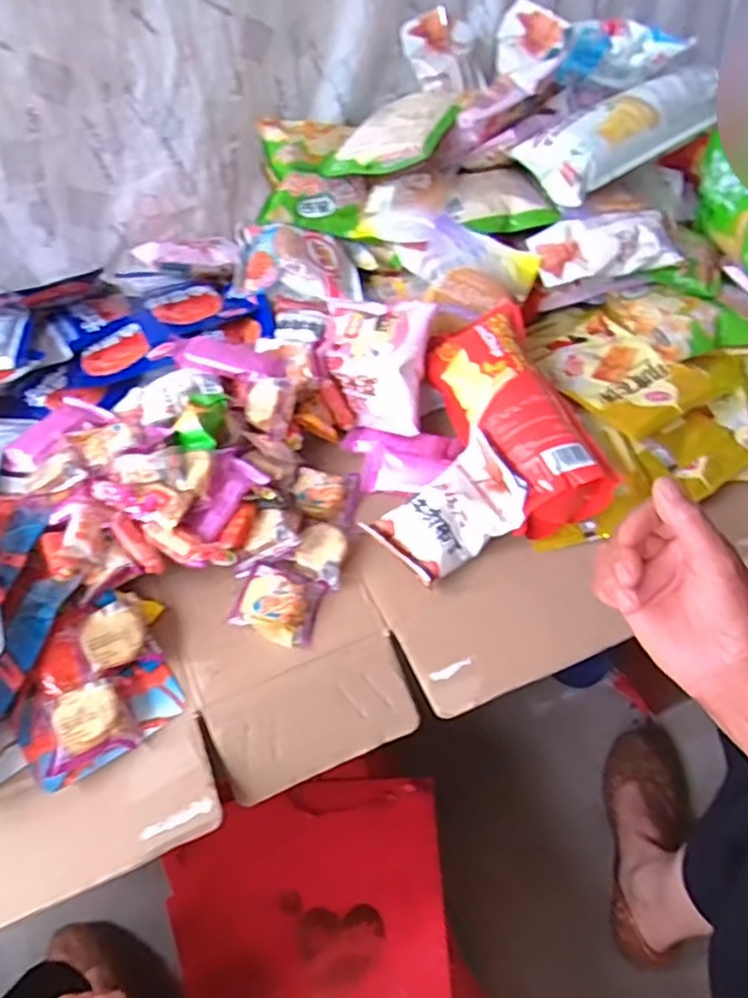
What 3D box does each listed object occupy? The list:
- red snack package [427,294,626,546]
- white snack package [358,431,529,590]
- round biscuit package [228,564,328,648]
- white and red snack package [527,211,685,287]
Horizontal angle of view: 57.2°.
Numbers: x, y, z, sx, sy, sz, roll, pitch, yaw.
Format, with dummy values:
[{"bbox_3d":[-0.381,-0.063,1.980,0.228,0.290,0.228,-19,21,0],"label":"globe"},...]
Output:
[{"bbox_3d":[0.110,-0.074,0.555,0.085,0.062,0.203,-14,49,-9],"label":"red snack package"},{"bbox_3d":[0.057,0.009,0.507,0.108,0.040,0.072,-37,69,-5],"label":"white snack package"},{"bbox_3d":[-0.069,0.075,0.493,0.053,0.025,0.051,10,49,13],"label":"round biscuit package"},{"bbox_3d":[0.214,-0.237,0.637,0.119,0.033,0.071,-4,48,1],"label":"white and red snack package"}]

